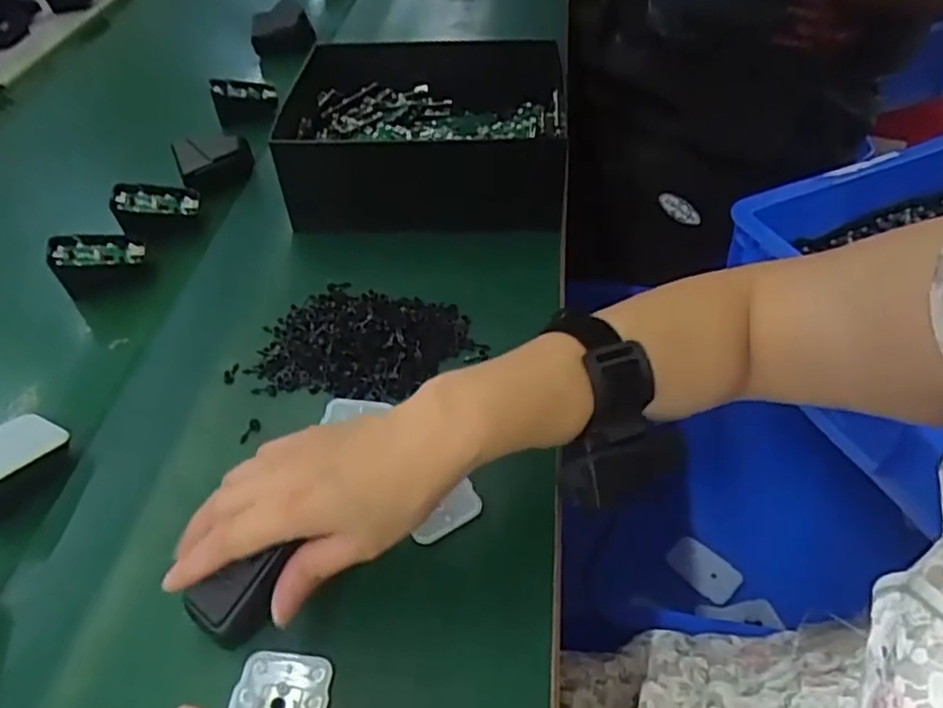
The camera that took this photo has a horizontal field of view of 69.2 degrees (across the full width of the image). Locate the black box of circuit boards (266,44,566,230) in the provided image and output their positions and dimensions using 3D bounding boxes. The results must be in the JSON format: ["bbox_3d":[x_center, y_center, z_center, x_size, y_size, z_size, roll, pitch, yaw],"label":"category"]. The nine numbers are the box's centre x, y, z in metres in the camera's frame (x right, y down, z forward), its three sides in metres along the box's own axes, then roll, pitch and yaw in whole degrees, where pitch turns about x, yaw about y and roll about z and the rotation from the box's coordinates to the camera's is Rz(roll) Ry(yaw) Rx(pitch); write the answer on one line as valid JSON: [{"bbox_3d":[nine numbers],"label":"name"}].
[{"bbox_3d":[-0.036,-0.197,0.613,0.238,0.089,0.182,0,46,6],"label":"black box of circuit boards"}]

